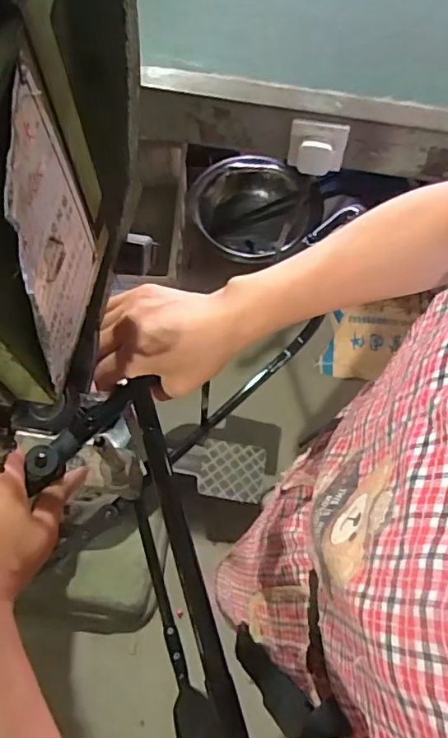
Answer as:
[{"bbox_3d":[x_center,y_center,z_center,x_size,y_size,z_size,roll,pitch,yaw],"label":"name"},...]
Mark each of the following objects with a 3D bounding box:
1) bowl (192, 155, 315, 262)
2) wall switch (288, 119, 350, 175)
[{"bbox_3d":[0.101,-0.476,1.636,0.352,0.142,0.332,0,67,0],"label":"bowl"},{"bbox_3d":[0.144,-0.341,0.827,0.085,0.079,0.027,2,67,1],"label":"wall switch"}]

